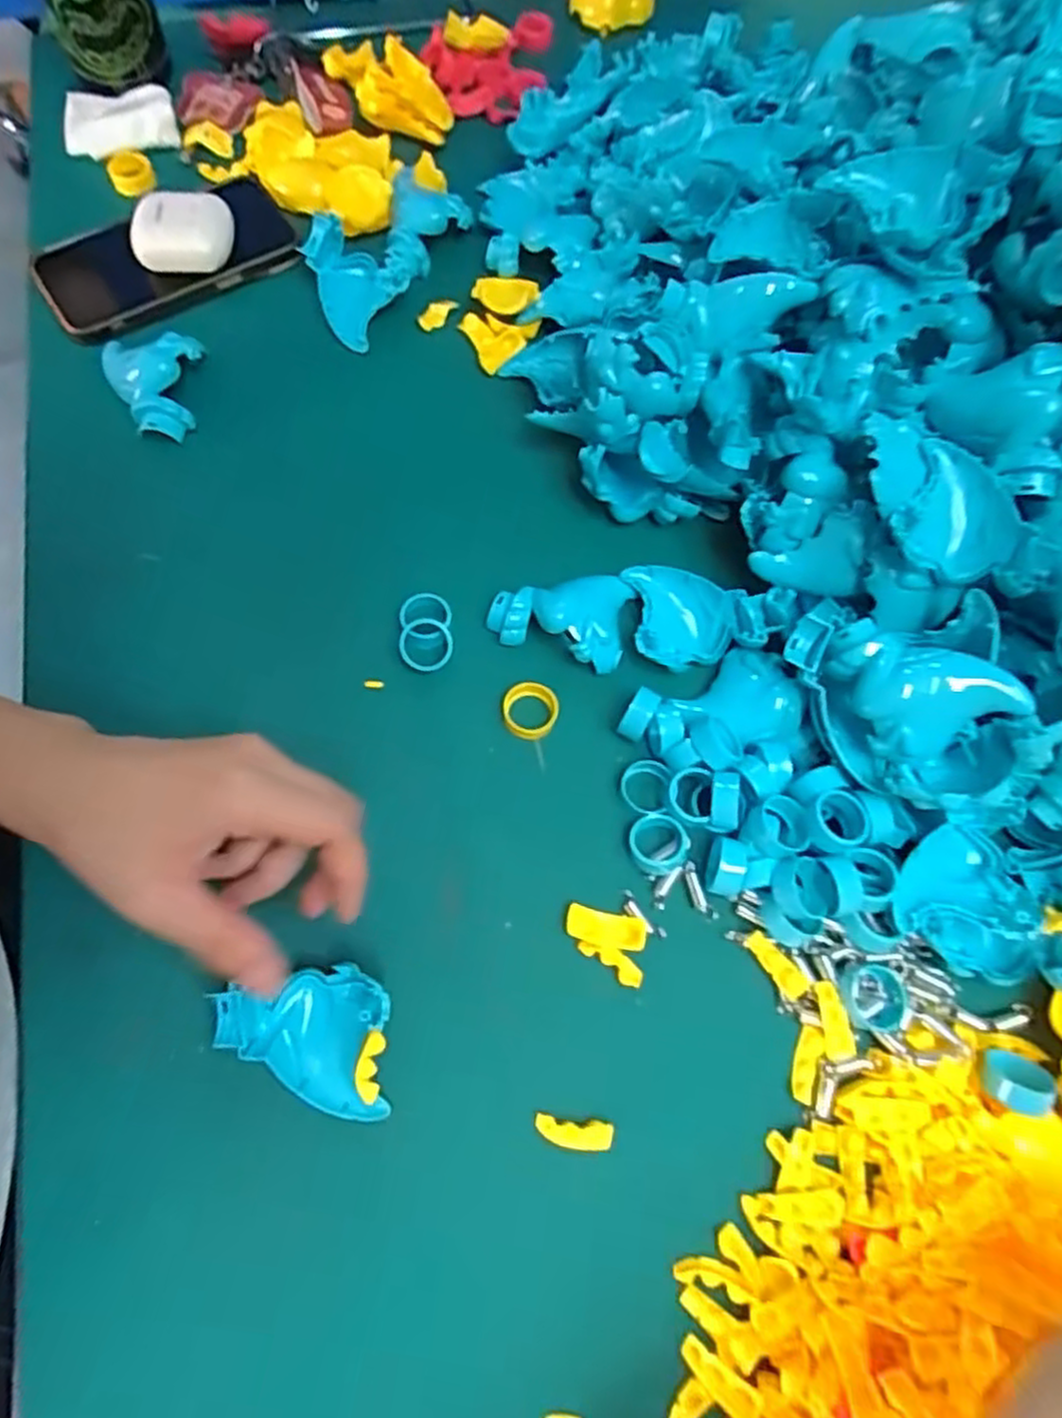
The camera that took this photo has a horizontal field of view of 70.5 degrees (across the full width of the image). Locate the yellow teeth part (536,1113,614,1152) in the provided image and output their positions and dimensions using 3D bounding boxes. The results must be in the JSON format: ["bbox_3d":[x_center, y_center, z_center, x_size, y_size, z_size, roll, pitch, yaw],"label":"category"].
[{"bbox_3d":[0.017,0.167,0.295,0.030,0.008,0.010,6,68,1],"label":"yellow teeth part"}]

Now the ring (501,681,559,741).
[{"bbox_3d":[0.000,0.001,0.360,0.026,0.012,0.027,1,68,-2],"label":"ring"}]

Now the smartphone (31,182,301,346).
[{"bbox_3d":[-0.214,-0.265,0.441,0.141,0.014,0.067,-28,83,-7],"label":"smartphone"}]

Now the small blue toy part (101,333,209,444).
[{"bbox_3d":[-0.211,-0.179,0.410,0.053,0.028,0.064,-4,69,-3],"label":"small blue toy part"}]

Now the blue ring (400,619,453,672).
[{"bbox_3d":[-0.051,-0.031,0.367,0.026,0.013,0.025,-12,98,2],"label":"blue ring"}]

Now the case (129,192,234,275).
[{"bbox_3d":[-0.201,-0.272,0.433,0.057,0.024,0.048,-5,69,-4],"label":"case"}]

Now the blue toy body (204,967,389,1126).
[{"bbox_3d":[-0.088,0.129,0.291,0.065,0.022,0.053,1,68,-2],"label":"blue toy body"}]

